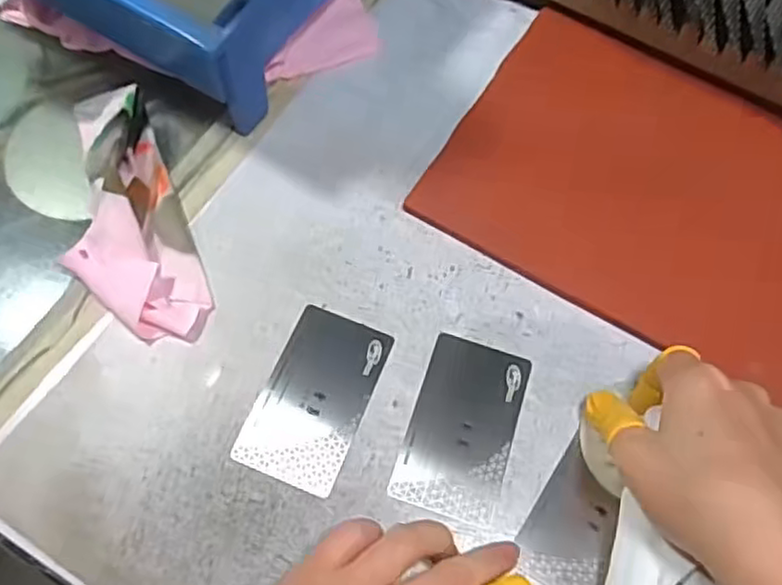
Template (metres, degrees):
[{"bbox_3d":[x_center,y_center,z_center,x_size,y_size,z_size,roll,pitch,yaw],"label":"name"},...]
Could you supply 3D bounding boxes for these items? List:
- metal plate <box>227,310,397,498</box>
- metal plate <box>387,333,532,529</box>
[{"bbox_3d":[-0.037,0.051,0.344,0.051,0.004,0.087,20,63,7],"label":"metal plate"},{"bbox_3d":[0.036,0.065,0.340,0.050,0.004,0.087,17,63,6],"label":"metal plate"}]

